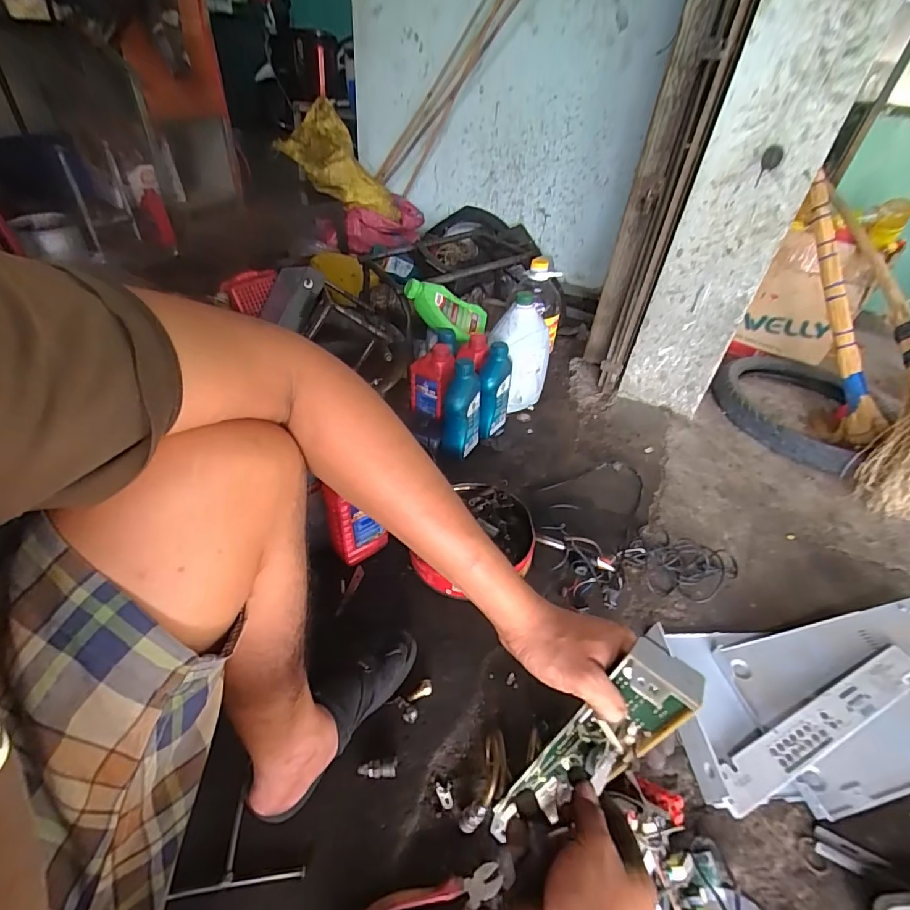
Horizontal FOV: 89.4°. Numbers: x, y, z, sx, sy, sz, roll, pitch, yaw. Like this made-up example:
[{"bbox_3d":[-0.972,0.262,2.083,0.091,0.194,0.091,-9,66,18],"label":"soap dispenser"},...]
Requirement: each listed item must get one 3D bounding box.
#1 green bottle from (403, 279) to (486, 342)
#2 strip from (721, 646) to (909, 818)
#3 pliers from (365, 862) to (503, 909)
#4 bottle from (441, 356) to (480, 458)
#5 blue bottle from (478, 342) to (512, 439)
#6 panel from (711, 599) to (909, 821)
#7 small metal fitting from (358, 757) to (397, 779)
[{"bbox_3d":[-0.023,-0.369,1.194,0.238,0.093,0.082,18,33,-33],"label":"green bottle"},{"bbox_3d":[0.556,0.403,0.692,0.413,0.009,0.060,-20,49,-17],"label":"strip"},{"bbox_3d":[-0.021,0.519,0.514,0.167,0.012,0.090,-18,47,-25],"label":"pliers"},{"bbox_3d":[0.018,-0.100,1.095,0.085,0.224,0.094,10,42,5],"label":"bottle"},{"bbox_3d":[0.100,-0.159,1.169,0.075,0.225,0.088,10,42,5],"label":"blue bottle"},{"bbox_3d":[0.669,0.371,0.729,0.423,0.022,0.238,-12,44,-7],"label":"panel"},{"bbox_3d":[-0.104,0.420,0.616,0.051,0.015,0.021,-1,42,-7],"label":"small metal fitting"}]

